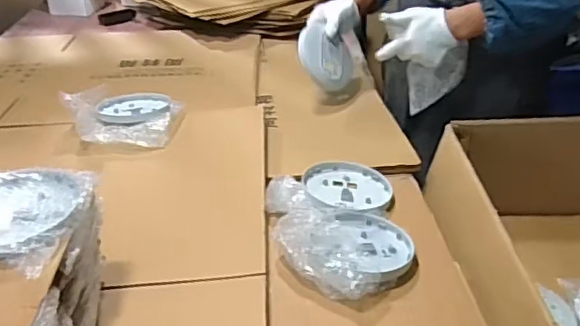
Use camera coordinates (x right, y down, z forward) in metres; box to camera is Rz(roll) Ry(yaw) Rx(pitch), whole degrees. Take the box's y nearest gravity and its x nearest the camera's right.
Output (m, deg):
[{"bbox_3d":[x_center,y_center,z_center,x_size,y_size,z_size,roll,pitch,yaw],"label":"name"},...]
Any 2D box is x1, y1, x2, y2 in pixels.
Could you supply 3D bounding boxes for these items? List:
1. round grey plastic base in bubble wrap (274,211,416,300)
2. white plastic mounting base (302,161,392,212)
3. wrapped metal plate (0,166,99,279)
[{"bbox_3d":[0.076,0.101,0.754,0.171,0.052,0.152,-24,37,-33],"label":"round grey plastic base in bubble wrap"},{"bbox_3d":[0.089,0.037,0.884,0.119,0.028,0.134,-22,36,-31],"label":"white plastic mounting base"},{"bbox_3d":[-0.289,0.050,0.609,0.147,0.023,0.155,-1,30,1],"label":"wrapped metal plate"}]

